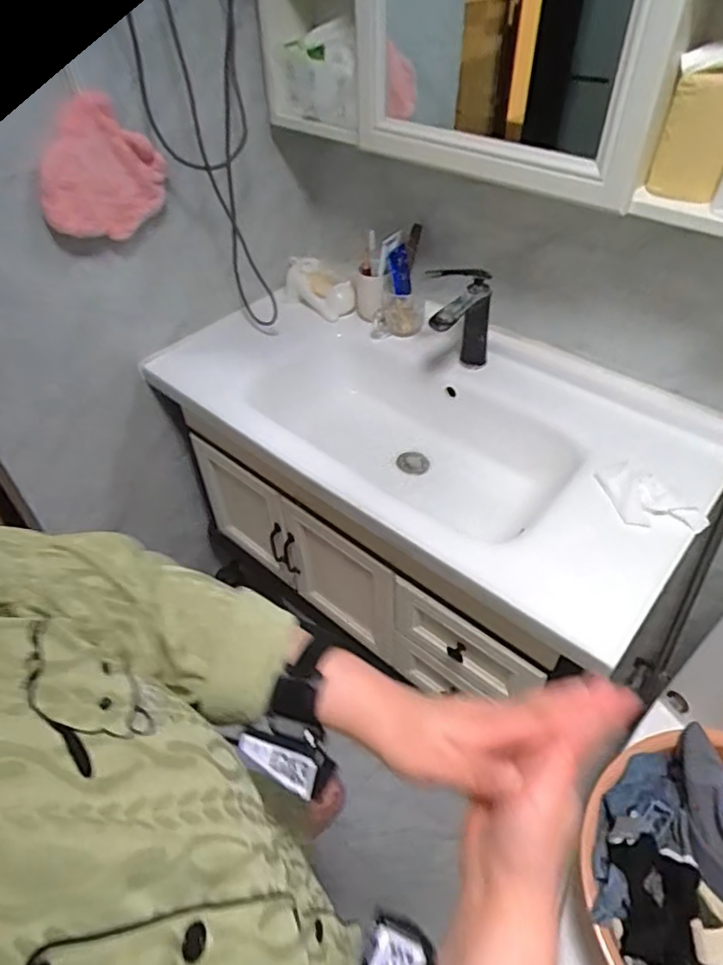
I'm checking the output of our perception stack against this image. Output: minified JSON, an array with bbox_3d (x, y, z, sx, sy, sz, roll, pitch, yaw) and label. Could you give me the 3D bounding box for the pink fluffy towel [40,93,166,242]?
[{"bbox_3d":[-0.373,-0.445,0.838,0.045,0.174,0.189,30,52,30],"label":"pink fluffy towel"}]

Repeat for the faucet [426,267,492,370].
[{"bbox_3d":[0.150,-0.262,0.989,0.143,0.182,0.065,-33,51,-29],"label":"faucet"}]

